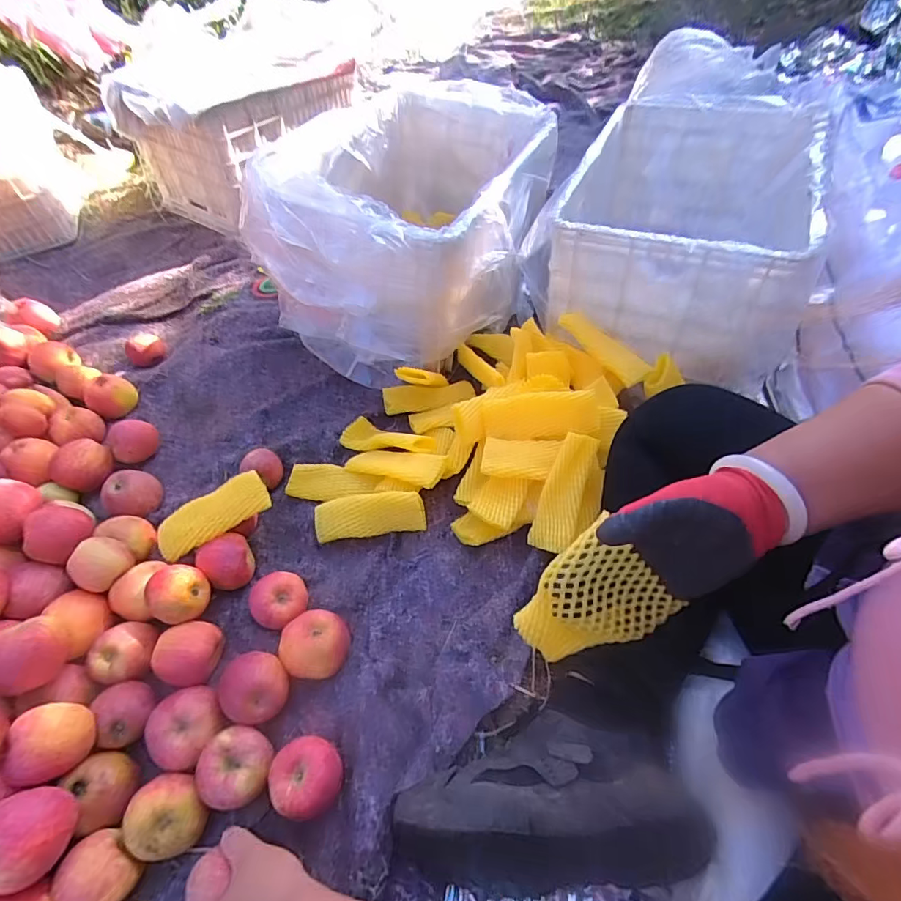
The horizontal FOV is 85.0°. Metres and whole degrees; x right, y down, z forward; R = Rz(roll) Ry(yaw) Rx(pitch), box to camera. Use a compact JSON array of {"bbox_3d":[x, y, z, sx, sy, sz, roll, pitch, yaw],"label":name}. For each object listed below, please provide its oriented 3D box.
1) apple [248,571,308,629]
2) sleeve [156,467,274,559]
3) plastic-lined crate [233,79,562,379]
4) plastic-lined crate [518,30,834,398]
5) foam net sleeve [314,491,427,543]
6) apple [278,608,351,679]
[{"bbox_3d":[-0.212,0.190,0.615,0.066,0.054,0.066,-1,53,2],"label":"apple"},{"bbox_3d":[-0.309,0.084,0.632,0.150,0.030,0.049,-31,56,0],"label":"sleeve"},{"bbox_3d":[-0.058,-0.410,0.872,0.397,0.261,0.580,13,54,12],"label":"plastic-lined crate"},{"bbox_3d":[0.388,-0.408,0.873,0.406,0.230,0.569,15,55,14],"label":"plastic-lined crate"},{"bbox_3d":[-0.110,0.088,0.668,0.154,0.059,0.049,-4,53,0],"label":"foam net sleeve"},{"bbox_3d":[-0.157,0.232,0.581,0.069,0.062,0.075,-1,52,1],"label":"apple"}]

